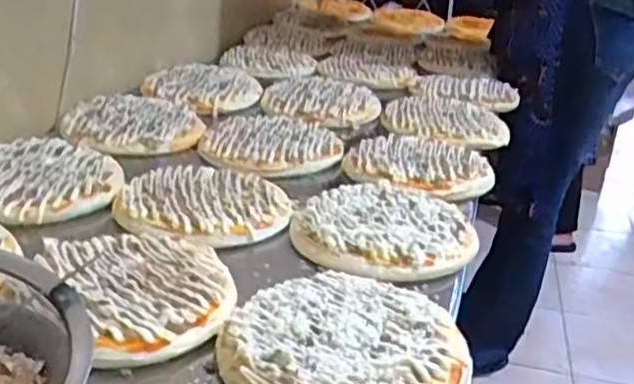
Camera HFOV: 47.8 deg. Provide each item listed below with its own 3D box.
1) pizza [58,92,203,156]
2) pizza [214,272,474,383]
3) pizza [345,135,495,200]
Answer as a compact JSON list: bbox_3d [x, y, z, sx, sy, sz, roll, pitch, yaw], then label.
[{"bbox_3d":[-0.262,-0.104,1.025,0.191,0.019,0.198,0,23,-15],"label":"pizza"},{"bbox_3d":[0.023,0.124,0.576,0.192,0.027,0.180,9,22,9],"label":"pizza"},{"bbox_3d":[0.137,-0.042,0.961,0.194,0.017,0.195,9,22,9],"label":"pizza"}]

